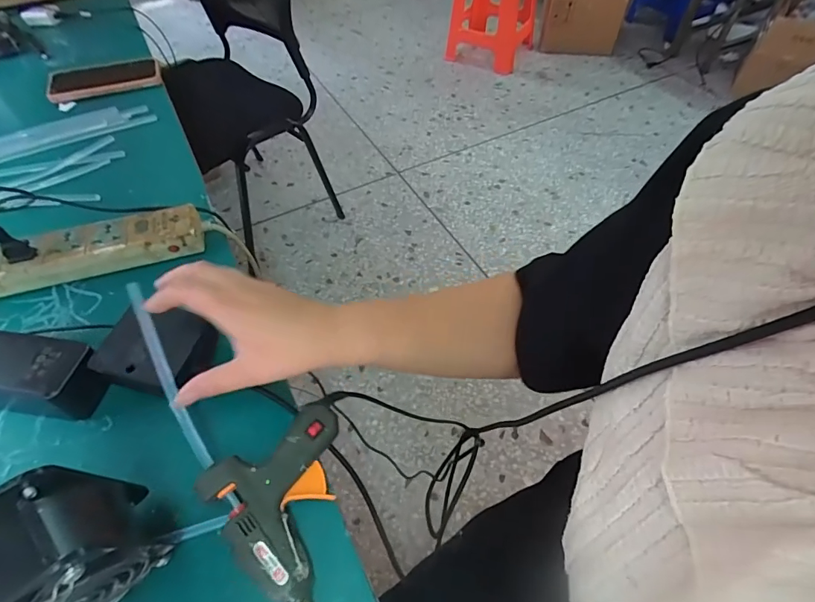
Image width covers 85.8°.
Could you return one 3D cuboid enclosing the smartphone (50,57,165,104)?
[{"bbox_3d":[-0.463,-0.338,0.671,0.158,0.017,0.069,-14,55,-9],"label":"smartphone"}]

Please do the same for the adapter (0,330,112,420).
[{"bbox_3d":[-0.332,0.063,0.381,0.131,0.052,0.054,5,54,5],"label":"adapter"}]

